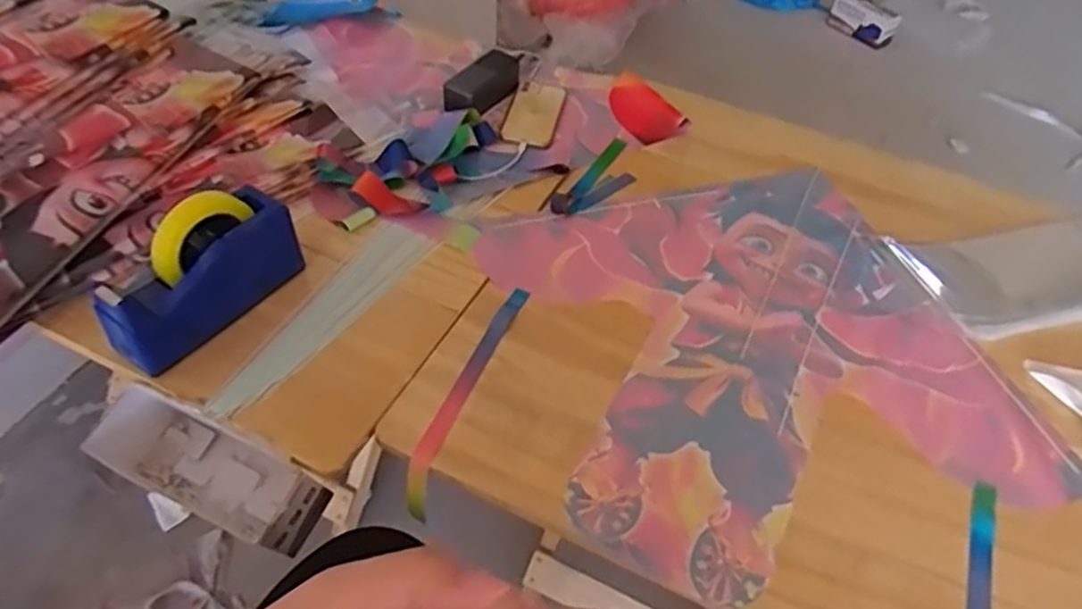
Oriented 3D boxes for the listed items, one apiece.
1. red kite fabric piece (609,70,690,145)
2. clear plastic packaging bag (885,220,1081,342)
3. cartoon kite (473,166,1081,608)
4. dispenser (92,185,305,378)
[{"bbox_3d":[0.152,-0.308,1.106,0.090,0.018,0.165,-24,54,-24],"label":"red kite fabric piece"},{"bbox_3d":[0.621,-0.043,0.896,0.307,0.025,0.168,-6,49,-11],"label":"clear plastic packaging bag"},{"bbox_3d":[0.236,0.044,0.809,0.507,0.012,0.511,-12,53,-14],"label":"cartoon kite"},{"bbox_3d":[-0.355,-0.034,0.747,0.061,0.143,0.209,32,54,22],"label":"dispenser"}]

